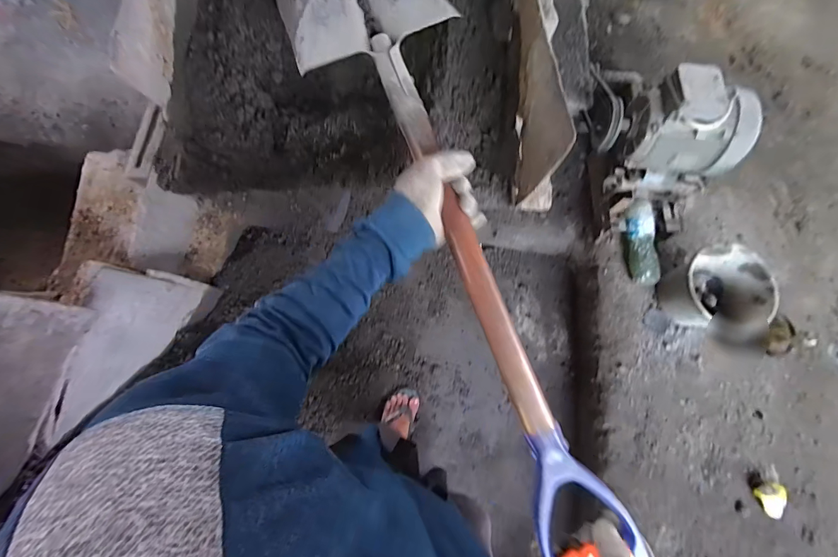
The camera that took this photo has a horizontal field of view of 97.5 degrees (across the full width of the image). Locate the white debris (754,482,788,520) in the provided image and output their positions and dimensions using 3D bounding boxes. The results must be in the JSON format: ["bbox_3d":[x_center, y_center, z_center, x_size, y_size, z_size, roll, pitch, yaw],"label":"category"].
[{"bbox_3d":[1.043,0.654,1.089,0.064,0.050,0.096,16,77,1],"label":"white debris"}]

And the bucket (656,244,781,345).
[{"bbox_3d":[0.912,0.055,1.147,0.269,0.182,0.291,1,77,-3],"label":"bucket"}]

